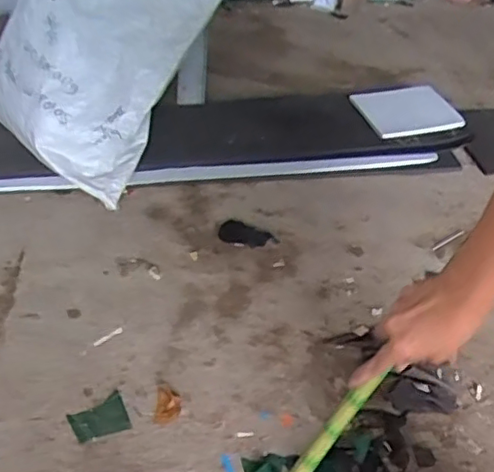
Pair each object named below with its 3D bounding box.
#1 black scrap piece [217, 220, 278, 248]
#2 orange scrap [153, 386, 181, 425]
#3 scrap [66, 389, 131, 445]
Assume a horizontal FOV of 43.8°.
[{"bbox_3d":[0.001,-0.006,1.309,0.123,0.005,0.073,10,43,3],"label":"black scrap piece"},{"bbox_3d":[-0.129,0.277,1.004,0.041,0.004,0.064,6,43,-1],"label":"orange scrap"},{"bbox_3d":[-0.237,0.289,0.980,0.086,0.004,0.066,-16,47,-23],"label":"scrap"}]

